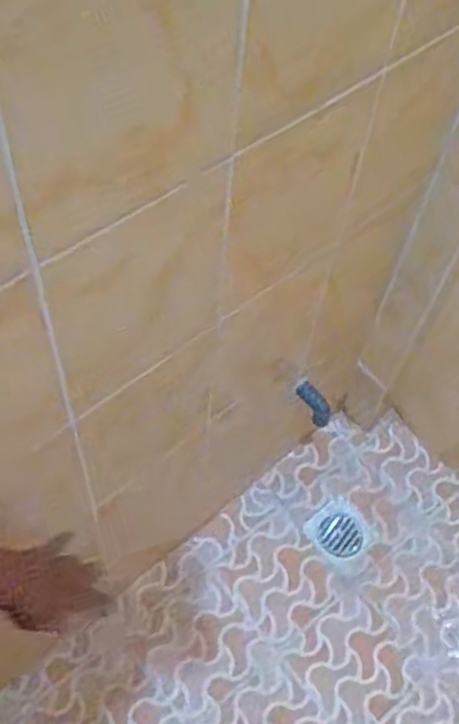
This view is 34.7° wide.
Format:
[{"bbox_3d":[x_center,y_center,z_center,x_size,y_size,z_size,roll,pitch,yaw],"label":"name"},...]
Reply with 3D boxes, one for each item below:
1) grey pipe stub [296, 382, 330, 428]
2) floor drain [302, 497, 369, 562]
[{"bbox_3d":[0.143,0.067,1.219,0.033,0.038,0.076,-22,62,-18],"label":"grey pipe stub"},{"bbox_3d":[0.216,0.336,1.449,0.112,0.010,0.108,-28,64,-21],"label":"floor drain"}]

